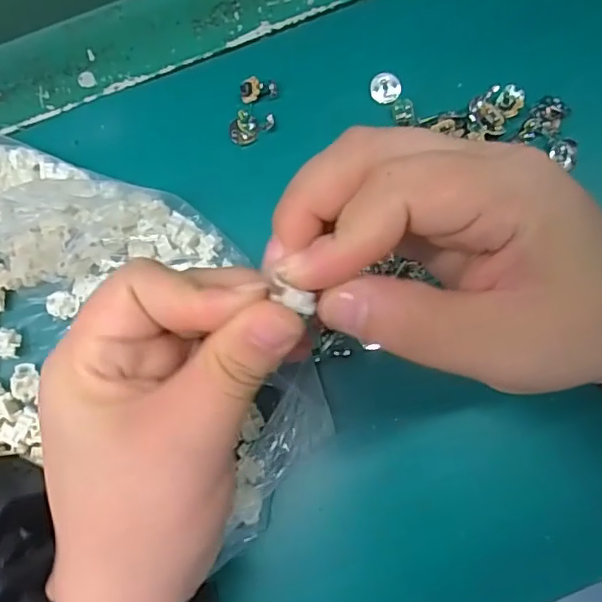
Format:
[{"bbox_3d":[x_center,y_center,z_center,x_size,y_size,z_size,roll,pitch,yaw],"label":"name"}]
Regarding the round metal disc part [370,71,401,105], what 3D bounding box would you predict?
[{"bbox_3d":[0.043,-0.109,0.289,0.015,0.004,0.016,0,79,1],"label":"round metal disc part"}]

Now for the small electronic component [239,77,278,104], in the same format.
[{"bbox_3d":[-0.022,-0.108,0.288,0.019,0.007,0.010,-10,80,-1],"label":"small electronic component"}]

